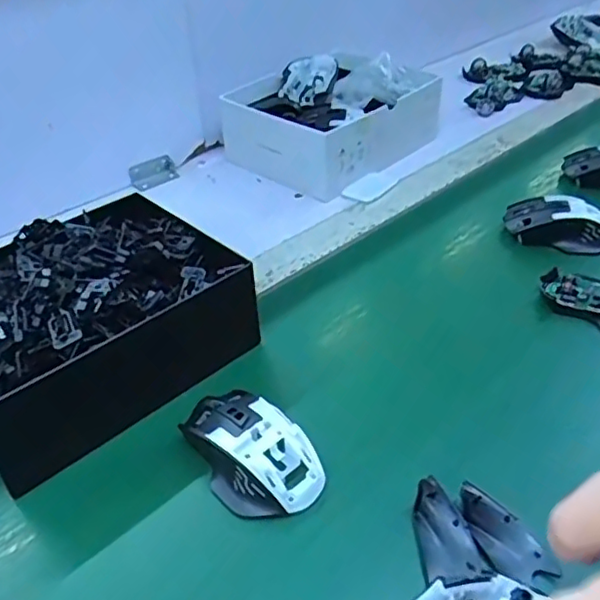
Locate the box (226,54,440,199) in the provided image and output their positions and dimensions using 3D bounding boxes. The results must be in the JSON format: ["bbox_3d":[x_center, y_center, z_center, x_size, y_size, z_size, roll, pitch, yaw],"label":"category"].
[{"bbox_3d":[0.046,-0.252,0.837,0.211,0.089,0.245,28,48,31],"label":"box"}]

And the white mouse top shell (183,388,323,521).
[{"bbox_3d":[-0.037,0.105,0.430,0.067,0.033,0.110,-31,47,-31],"label":"white mouse top shell"}]

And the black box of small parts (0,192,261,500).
[{"bbox_3d":[-0.178,0.011,0.504,0.223,0.107,0.177,-31,47,-31],"label":"black box of small parts"}]

